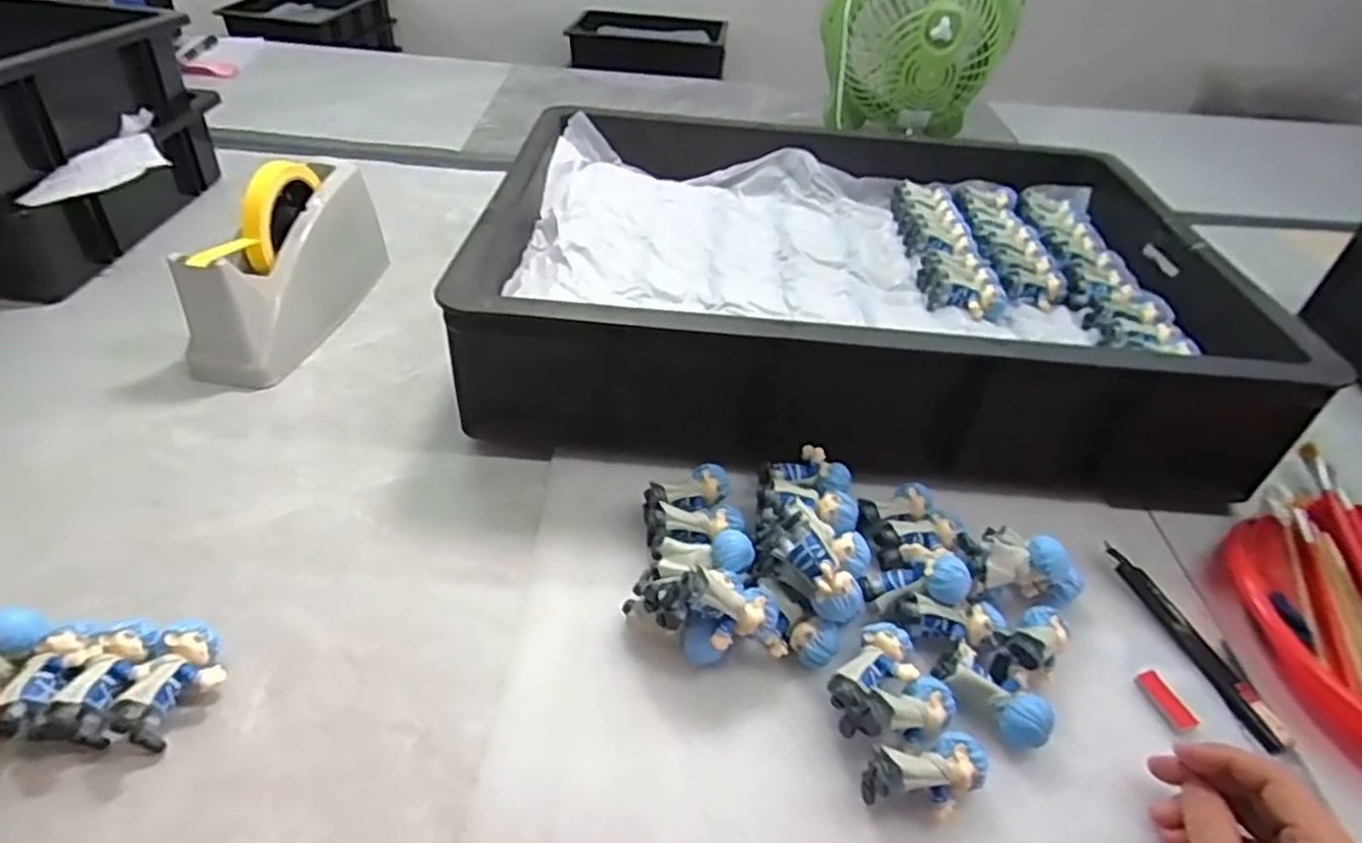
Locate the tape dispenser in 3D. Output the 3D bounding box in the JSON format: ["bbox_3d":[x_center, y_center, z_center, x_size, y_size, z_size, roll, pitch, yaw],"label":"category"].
[{"bbox_3d":[-0.328,-0.137,0.610,0.066,0.115,0.214,9,41,4],"label":"tape dispenser"}]

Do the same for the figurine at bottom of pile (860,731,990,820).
[{"bbox_3d":[0.122,0.176,0.358,0.060,0.030,0.028,-7,43,-14],"label":"figurine at bottom of pile"}]

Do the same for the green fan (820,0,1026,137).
[{"bbox_3d":[0.310,-0.508,0.962,0.232,0.250,0.139,15,42,11],"label":"green fan"}]

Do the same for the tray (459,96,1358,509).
[{"bbox_3d":[0.145,-0.137,0.644,0.577,0.122,0.416,5,41,0],"label":"tray"}]

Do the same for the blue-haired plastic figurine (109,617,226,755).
[{"bbox_3d":[-0.260,0.133,0.373,0.034,0.031,0.060,12,42,8],"label":"blue-haired plastic figurine"}]

